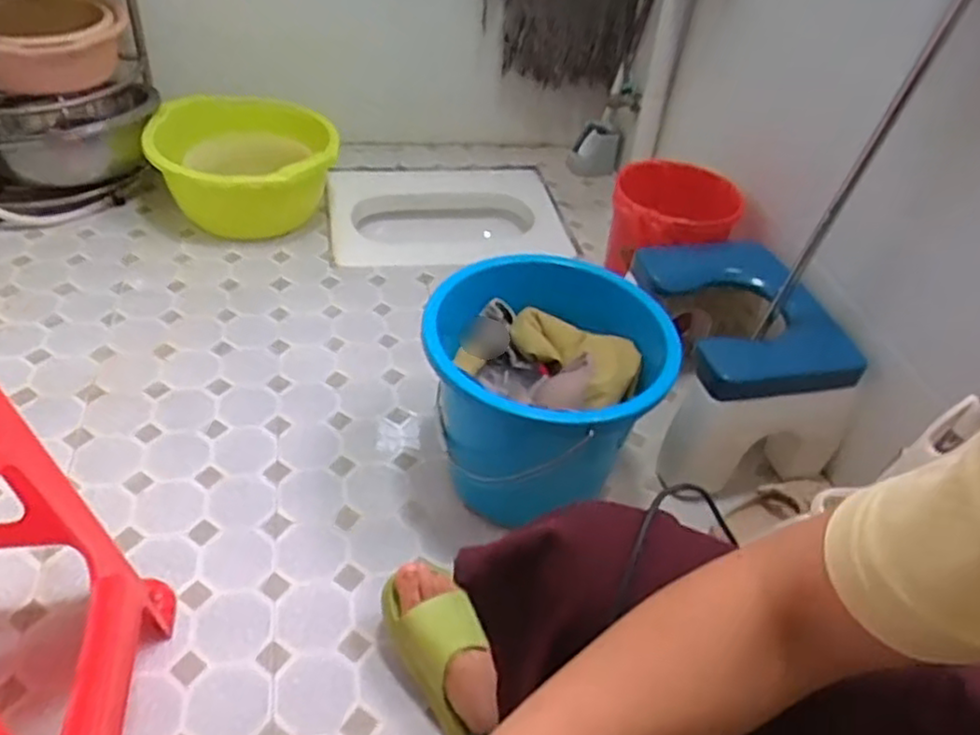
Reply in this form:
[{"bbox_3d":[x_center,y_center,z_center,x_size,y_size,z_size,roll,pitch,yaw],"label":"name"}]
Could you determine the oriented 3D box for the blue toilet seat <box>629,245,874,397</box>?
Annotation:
[{"bbox_3d":[0.379,-0.086,1.090,0.234,0.059,0.313,-5,44,-13],"label":"blue toilet seat"}]

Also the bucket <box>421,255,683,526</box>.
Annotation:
[{"bbox_3d":[0.065,0.050,1.008,0.306,0.305,0.292,4,43,-4],"label":"bucket"}]

